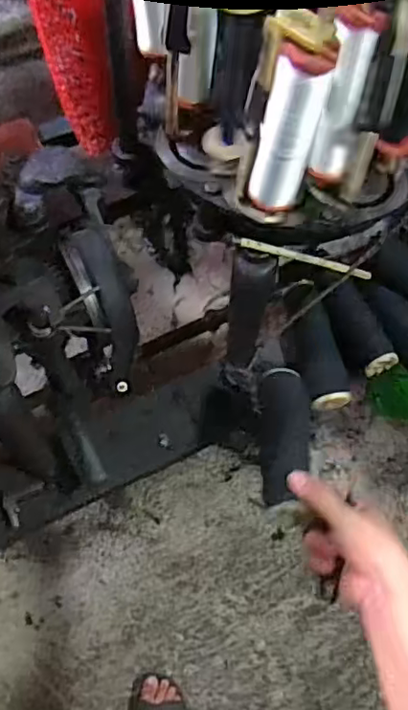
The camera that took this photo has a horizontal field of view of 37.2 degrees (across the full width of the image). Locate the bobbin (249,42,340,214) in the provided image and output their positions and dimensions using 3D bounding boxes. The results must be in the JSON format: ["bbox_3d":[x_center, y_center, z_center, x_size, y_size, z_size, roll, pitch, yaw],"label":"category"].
[{"bbox_3d":[0.069,-0.184,0.484,0.049,0.159,0.055,10,66,3],"label":"bobbin"}]

